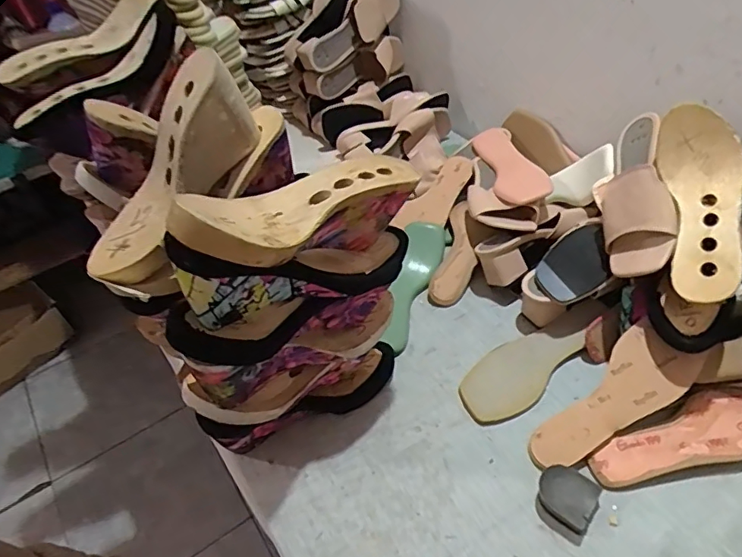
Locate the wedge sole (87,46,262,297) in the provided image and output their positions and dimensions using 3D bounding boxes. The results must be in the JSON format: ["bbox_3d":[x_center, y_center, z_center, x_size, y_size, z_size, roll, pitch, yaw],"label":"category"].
[{"bbox_3d":[-0.186,-0.097,0.510,0.088,0.077,0.230,38,100,34],"label":"wedge sole"}]

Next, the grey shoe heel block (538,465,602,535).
[{"bbox_3d":[0.211,0.233,0.562,0.050,0.030,0.062,-32,52,-23],"label":"grey shoe heel block"}]

